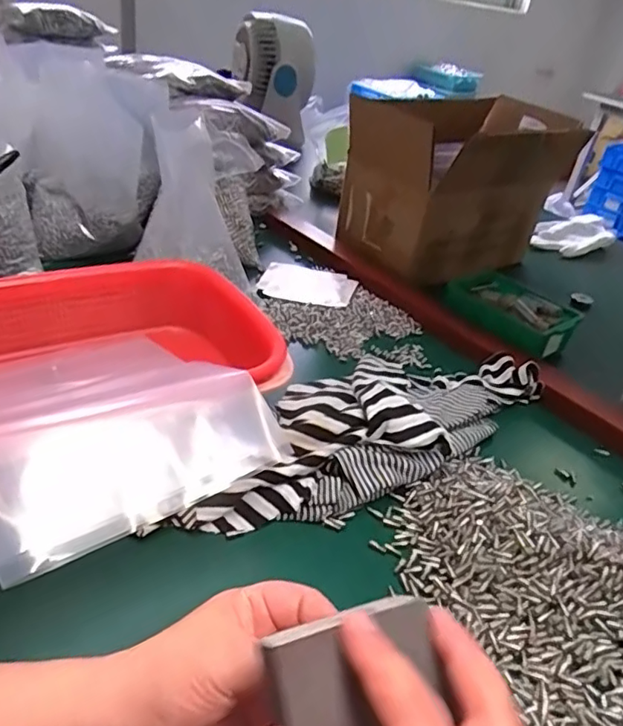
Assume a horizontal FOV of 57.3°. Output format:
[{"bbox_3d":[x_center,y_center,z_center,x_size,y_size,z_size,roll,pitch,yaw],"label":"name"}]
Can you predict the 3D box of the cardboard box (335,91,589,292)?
[{"bbox_3d":[0.228,-0.260,0.851,0.323,0.202,0.207,-21,45,-37],"label":"cardboard box"}]

